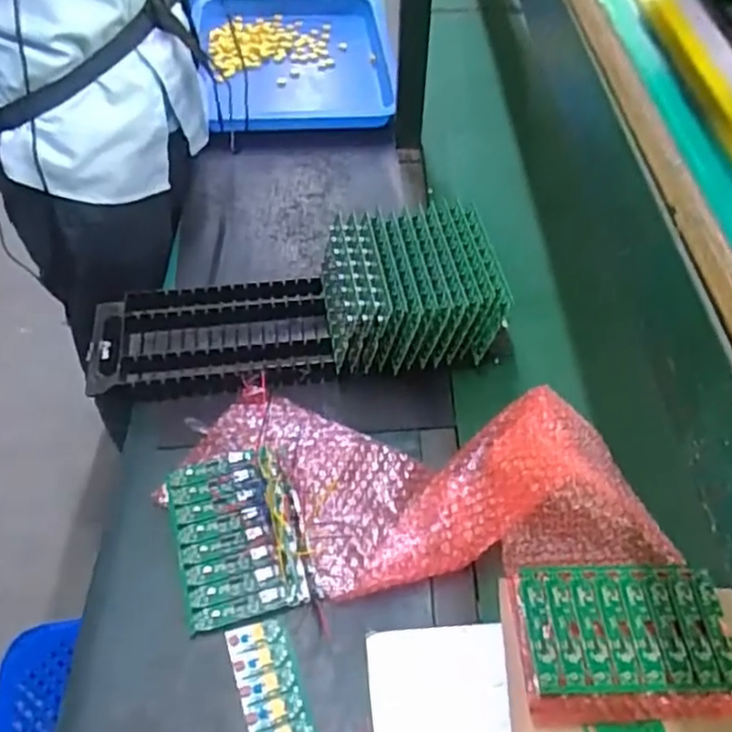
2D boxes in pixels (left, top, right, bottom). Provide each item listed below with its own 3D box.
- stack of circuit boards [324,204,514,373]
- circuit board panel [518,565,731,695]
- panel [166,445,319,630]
[{"bbox_3d":[0.048,-0.090,0.754,0.179,0.087,0.163,-4,50,-6],"label":"stack of circuit boards"},{"bbox_3d":[0.206,0.205,0.540,0.155,0.007,0.099,-2,48,0],"label":"circuit board panel"},{"bbox_3d":[-0.117,0.154,0.634,0.111,0.018,0.159,-14,52,-14],"label":"panel"}]

